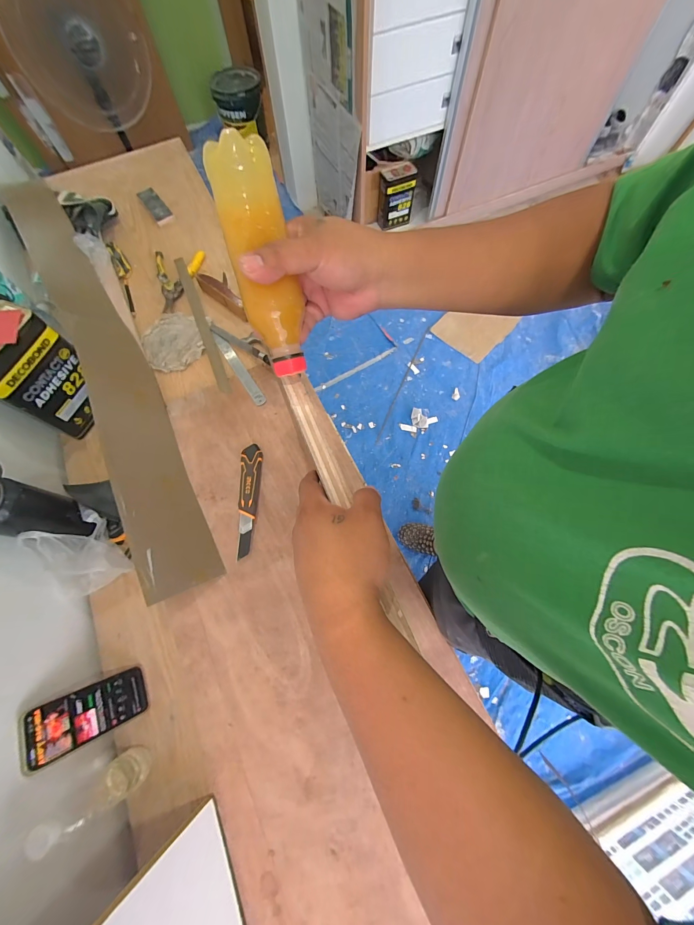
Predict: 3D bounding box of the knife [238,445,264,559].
[{"bbox_3d":[-0.212,0.075,0.697,0.044,0.024,0.242,-1,70,1],"label":"knife"}]

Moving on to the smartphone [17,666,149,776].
[{"bbox_3d":[-0.406,0.394,0.515,0.013,0.170,0.077,-40,66,15],"label":"smartphone"}]

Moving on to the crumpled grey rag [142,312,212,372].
[{"bbox_3d":[-0.464,-0.327,0.871,0.166,0.010,0.180,9,70,5],"label":"crumpled grey rag"}]

